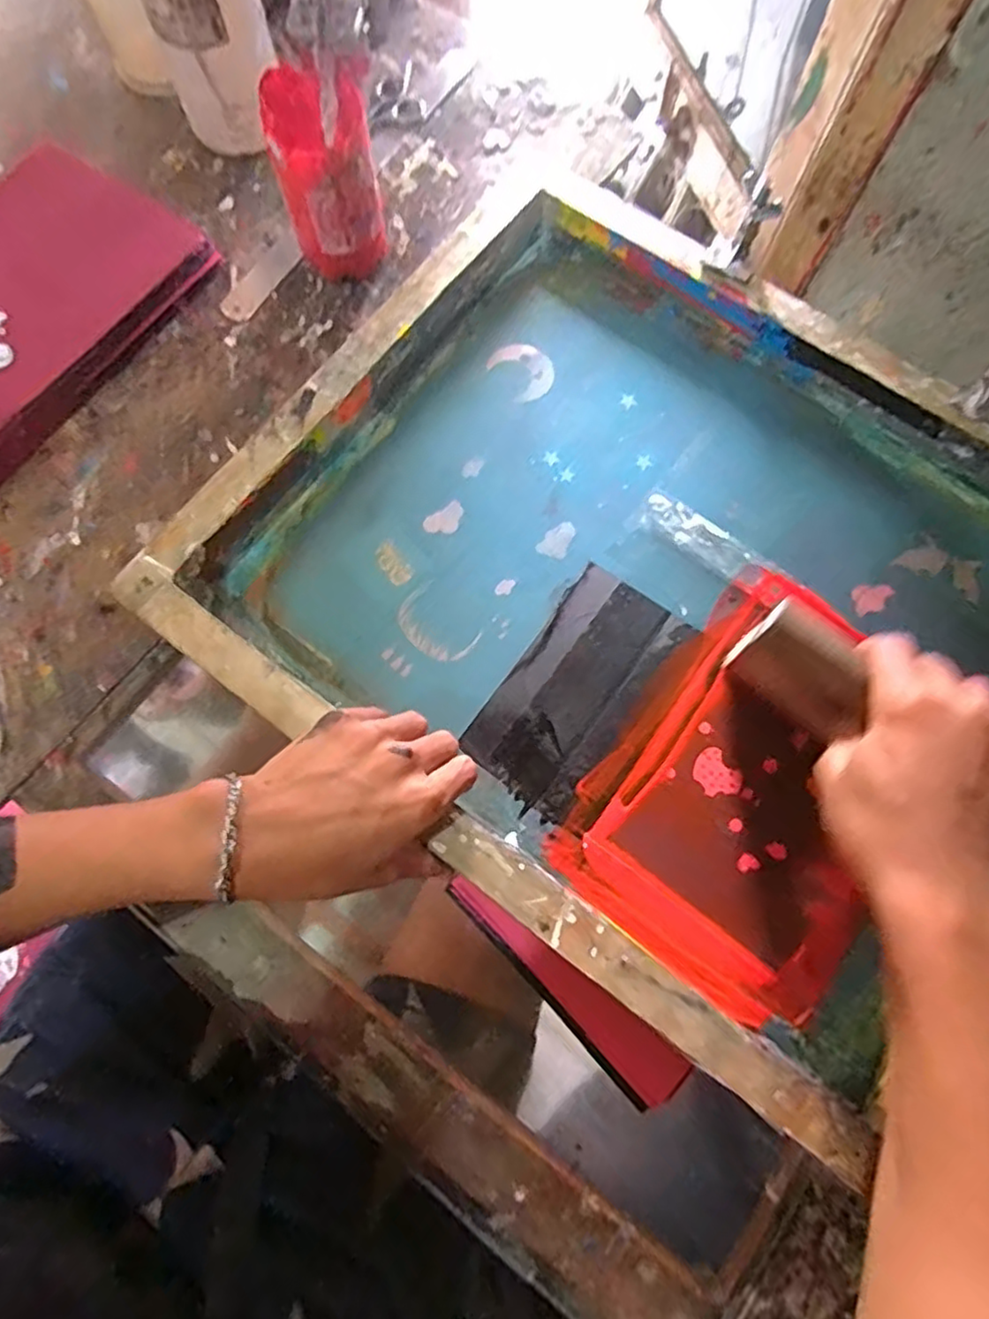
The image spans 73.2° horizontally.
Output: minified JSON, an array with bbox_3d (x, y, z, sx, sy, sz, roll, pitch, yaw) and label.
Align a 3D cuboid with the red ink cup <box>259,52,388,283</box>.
[{"bbox_3d":[-0.115,-0.336,0.474,0.066,0.119,0.076,-3,73,-2],"label":"red ink cup"}]

